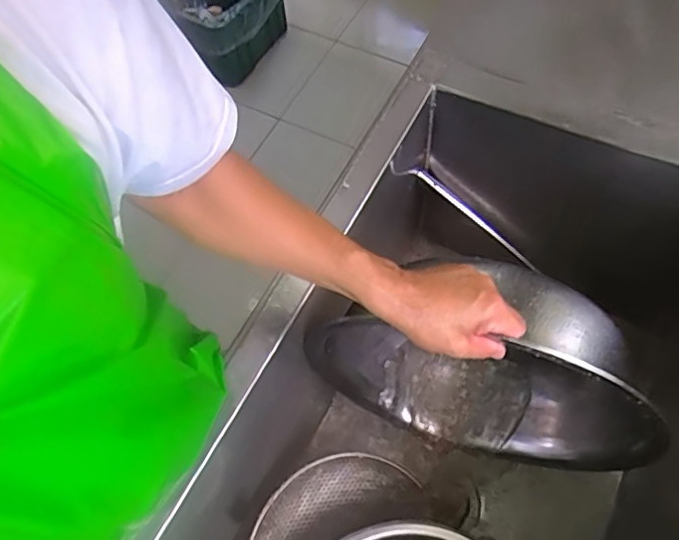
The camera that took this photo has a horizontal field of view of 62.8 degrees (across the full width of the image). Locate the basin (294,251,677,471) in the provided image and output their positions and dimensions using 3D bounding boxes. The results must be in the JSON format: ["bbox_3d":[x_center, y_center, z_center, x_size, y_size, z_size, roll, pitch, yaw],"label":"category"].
[{"bbox_3d":[0.160,0.112,0.689,0.425,0.381,0.126,14,65,10],"label":"basin"}]

